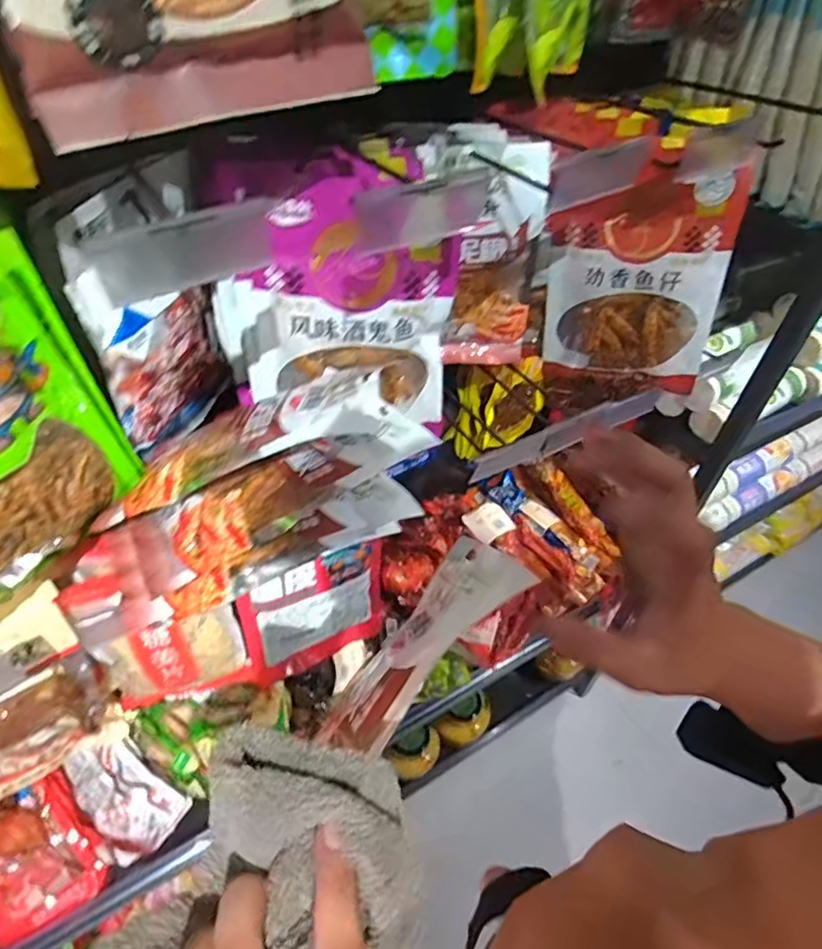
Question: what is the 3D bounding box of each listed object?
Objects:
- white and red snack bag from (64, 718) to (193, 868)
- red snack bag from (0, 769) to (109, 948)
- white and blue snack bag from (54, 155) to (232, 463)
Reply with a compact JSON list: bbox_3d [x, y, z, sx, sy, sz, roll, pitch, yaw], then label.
[{"bbox_3d":[-0.410,0.451,0.840,0.173,0.073,0.106,31,51,24],"label":"white and red snack bag"},{"bbox_3d":[-0.502,0.502,0.782,0.144,0.041,0.177,-30,93,-23],"label":"red snack bag"},{"bbox_3d":[-0.242,-0.144,0.562,0.029,0.244,0.162,16,46,11],"label":"white and blue snack bag"}]

